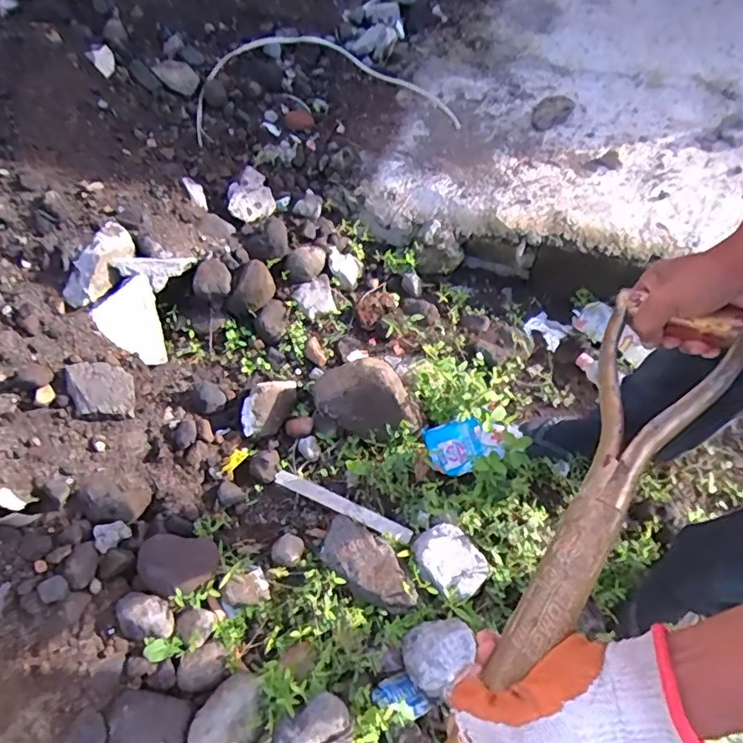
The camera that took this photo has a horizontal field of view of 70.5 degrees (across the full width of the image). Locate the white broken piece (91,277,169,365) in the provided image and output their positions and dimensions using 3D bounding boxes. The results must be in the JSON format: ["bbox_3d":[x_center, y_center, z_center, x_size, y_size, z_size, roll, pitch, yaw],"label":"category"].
[{"bbox_3d":[-0.492,-0.098,1.064,0.117,0.176,0.029,-12,10,-12],"label":"white broken piece"}]

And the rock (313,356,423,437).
[{"bbox_3d":[-0.006,0.051,1.009,0.216,0.113,0.115,18,58,15],"label":"rock"}]

